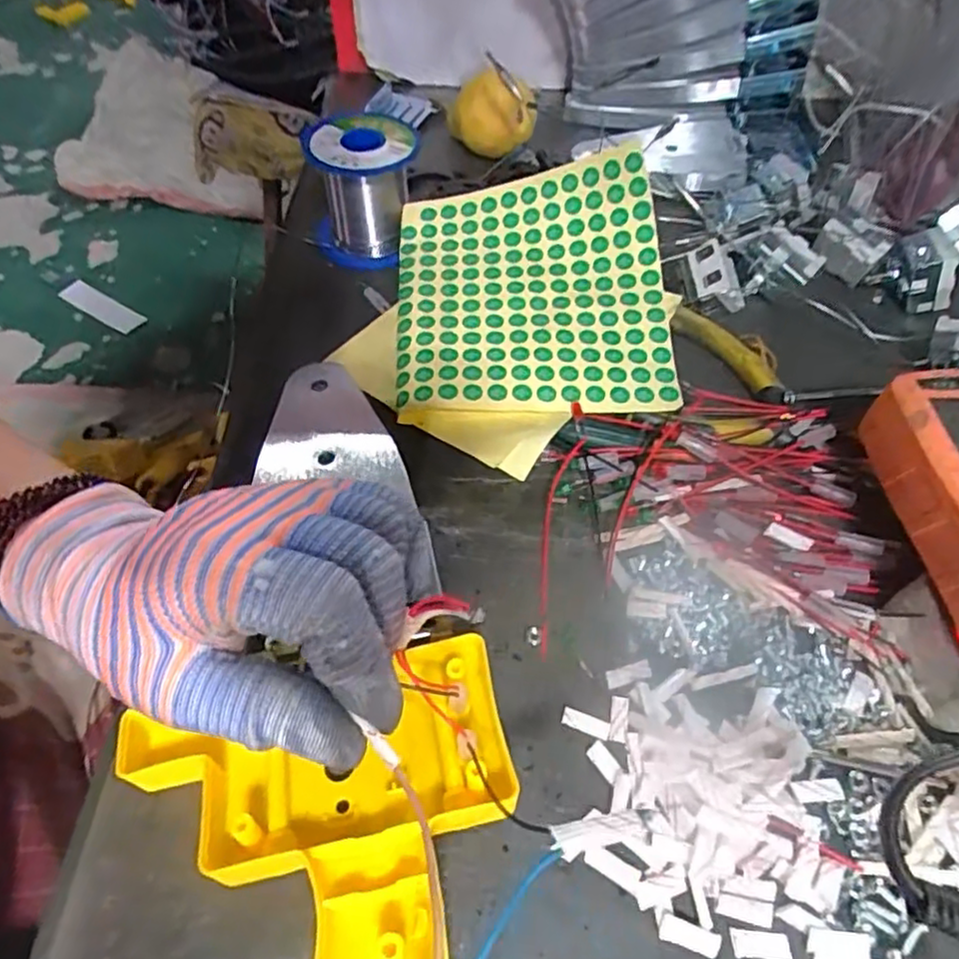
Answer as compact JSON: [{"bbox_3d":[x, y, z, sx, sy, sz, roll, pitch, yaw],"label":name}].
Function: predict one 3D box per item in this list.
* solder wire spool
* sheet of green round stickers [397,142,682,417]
[{"bbox_3d":[-0.071,-0.177,0.403,0.058,0.066,0.062,1,57,-2],"label":"solder wire spool"},{"bbox_3d":[0.027,-0.104,0.350,0.143,0.048,0.150,1,57,-2],"label":"sheet of green round stickers"}]

